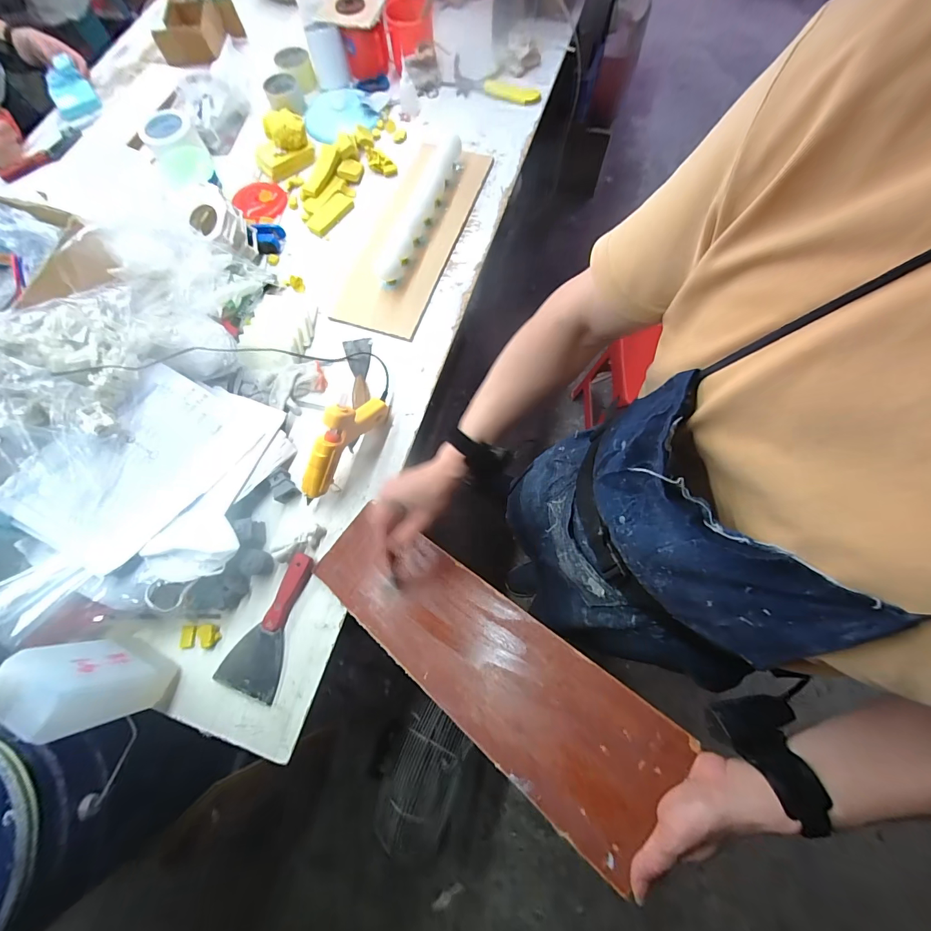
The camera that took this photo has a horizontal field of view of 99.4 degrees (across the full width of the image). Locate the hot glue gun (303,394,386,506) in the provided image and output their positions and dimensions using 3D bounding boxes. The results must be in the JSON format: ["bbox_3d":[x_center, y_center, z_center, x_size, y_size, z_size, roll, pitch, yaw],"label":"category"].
[{"bbox_3d":[-0.196,-0.042,0.645,0.030,0.149,0.213,26,75,9],"label":"hot glue gun"}]

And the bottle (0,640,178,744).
[{"bbox_3d":[-0.482,0.272,0.500,0.106,0.191,0.065,27,75,10],"label":"bottle"}]

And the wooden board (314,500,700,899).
[{"bbox_3d":[-0.009,0.224,0.507,0.503,0.012,0.154,25,73,32],"label":"wooden board"}]

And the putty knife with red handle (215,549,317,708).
[{"bbox_3d":[-0.302,0.242,0.617,0.089,0.018,0.210,17,73,7],"label":"putty knife with red handle"}]

